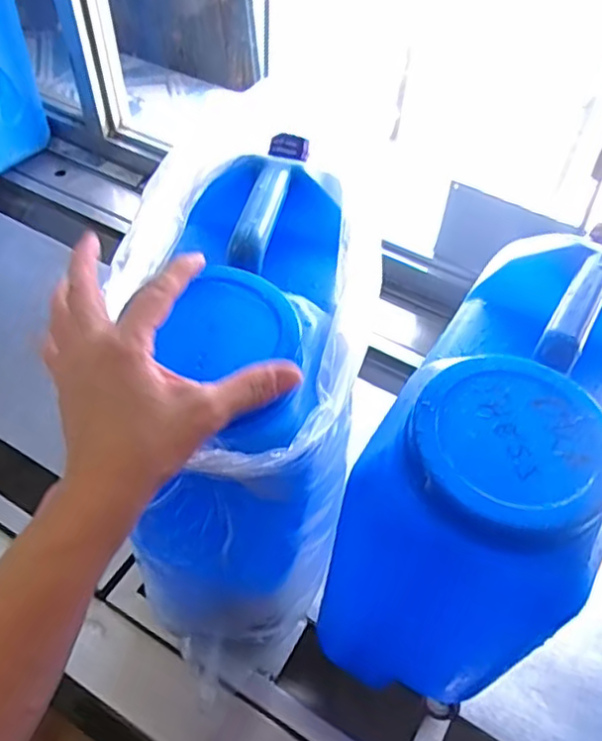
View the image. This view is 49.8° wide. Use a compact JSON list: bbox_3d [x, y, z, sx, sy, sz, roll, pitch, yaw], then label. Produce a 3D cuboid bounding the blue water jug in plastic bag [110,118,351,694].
[{"bbox_3d":[-0.042,0.052,0.623,0.163,0.418,0.333,4,51,2],"label":"blue water jug in plastic bag"}]

